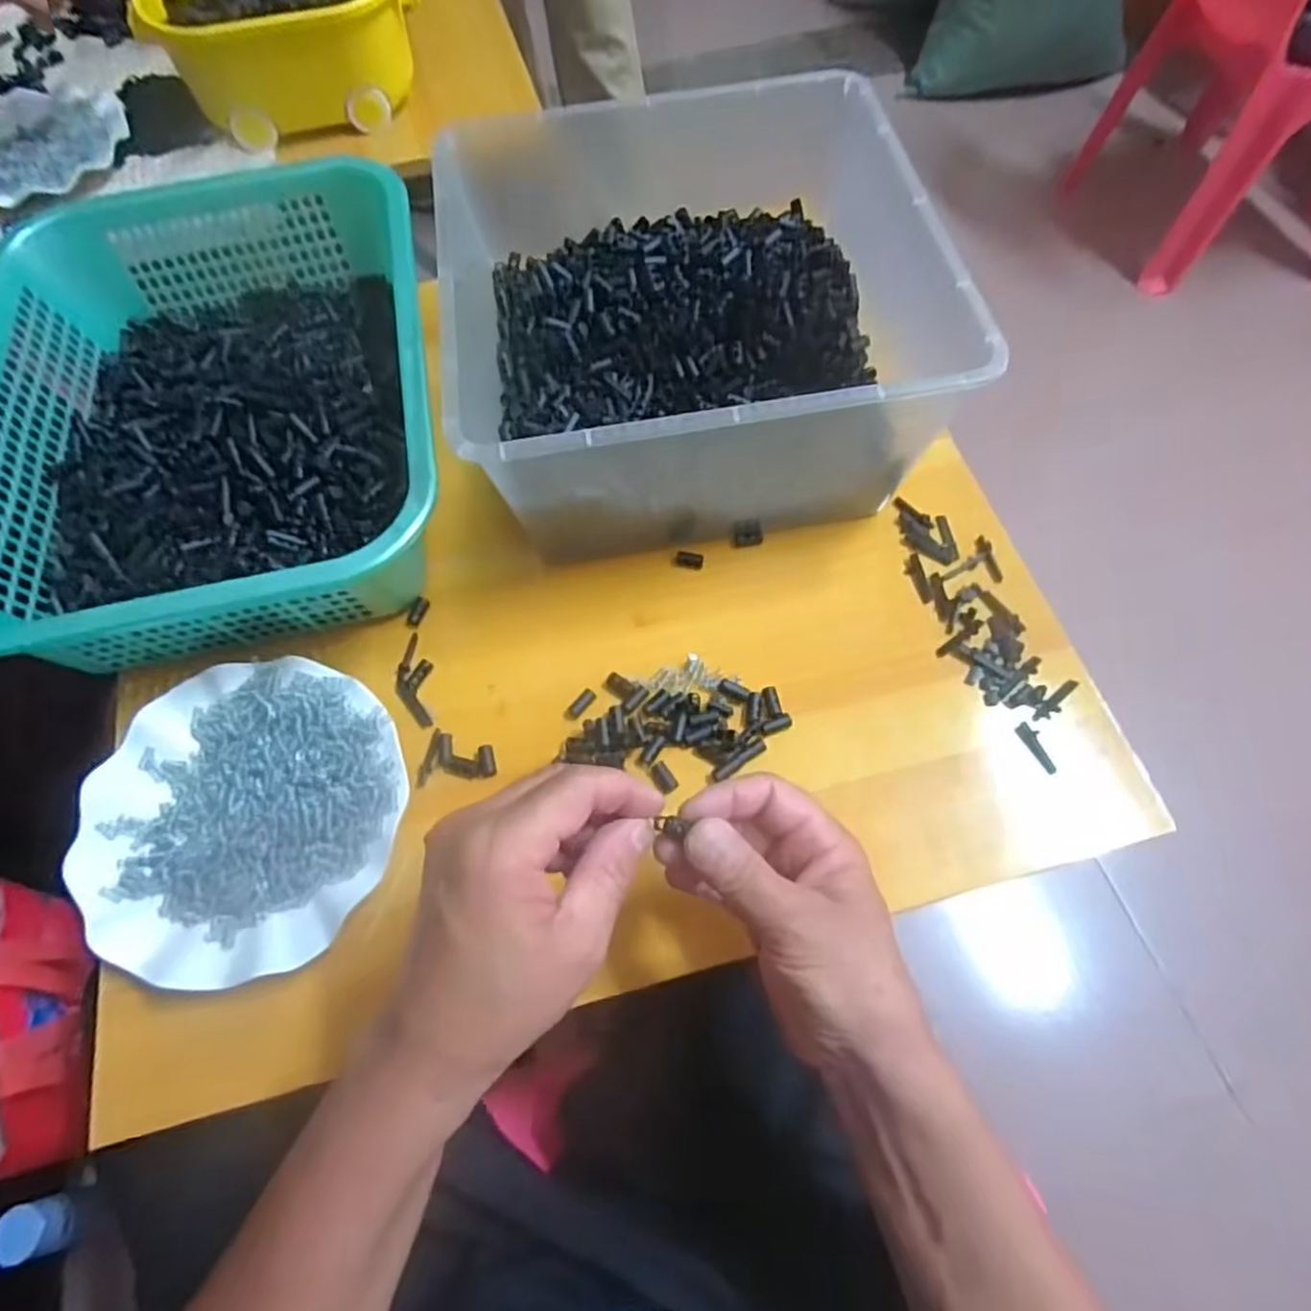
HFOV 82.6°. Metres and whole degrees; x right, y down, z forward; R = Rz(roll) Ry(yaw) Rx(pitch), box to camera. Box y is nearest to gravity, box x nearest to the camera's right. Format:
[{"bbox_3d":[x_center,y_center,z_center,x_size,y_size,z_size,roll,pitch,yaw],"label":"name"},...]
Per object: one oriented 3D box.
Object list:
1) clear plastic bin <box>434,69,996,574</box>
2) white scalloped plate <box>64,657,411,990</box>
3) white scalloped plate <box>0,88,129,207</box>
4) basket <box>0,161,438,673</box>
[{"bbox_3d":[0.020,-0.227,0.511,0.290,0.141,0.311,-8,63,-2],"label":"clear plastic bin"},{"bbox_3d":[-0.237,0.089,0.430,0.179,0.019,0.178,-1,63,2],"label":"white scalloped plate"},{"bbox_3d":[-0.624,-0.501,0.739,0.186,0.019,0.186,-1,63,2],"label":"white scalloped plate"},{"bbox_3d":[-0.303,-0.184,0.521,0.292,0.083,0.374,-12,64,-4],"label":"basket"}]

